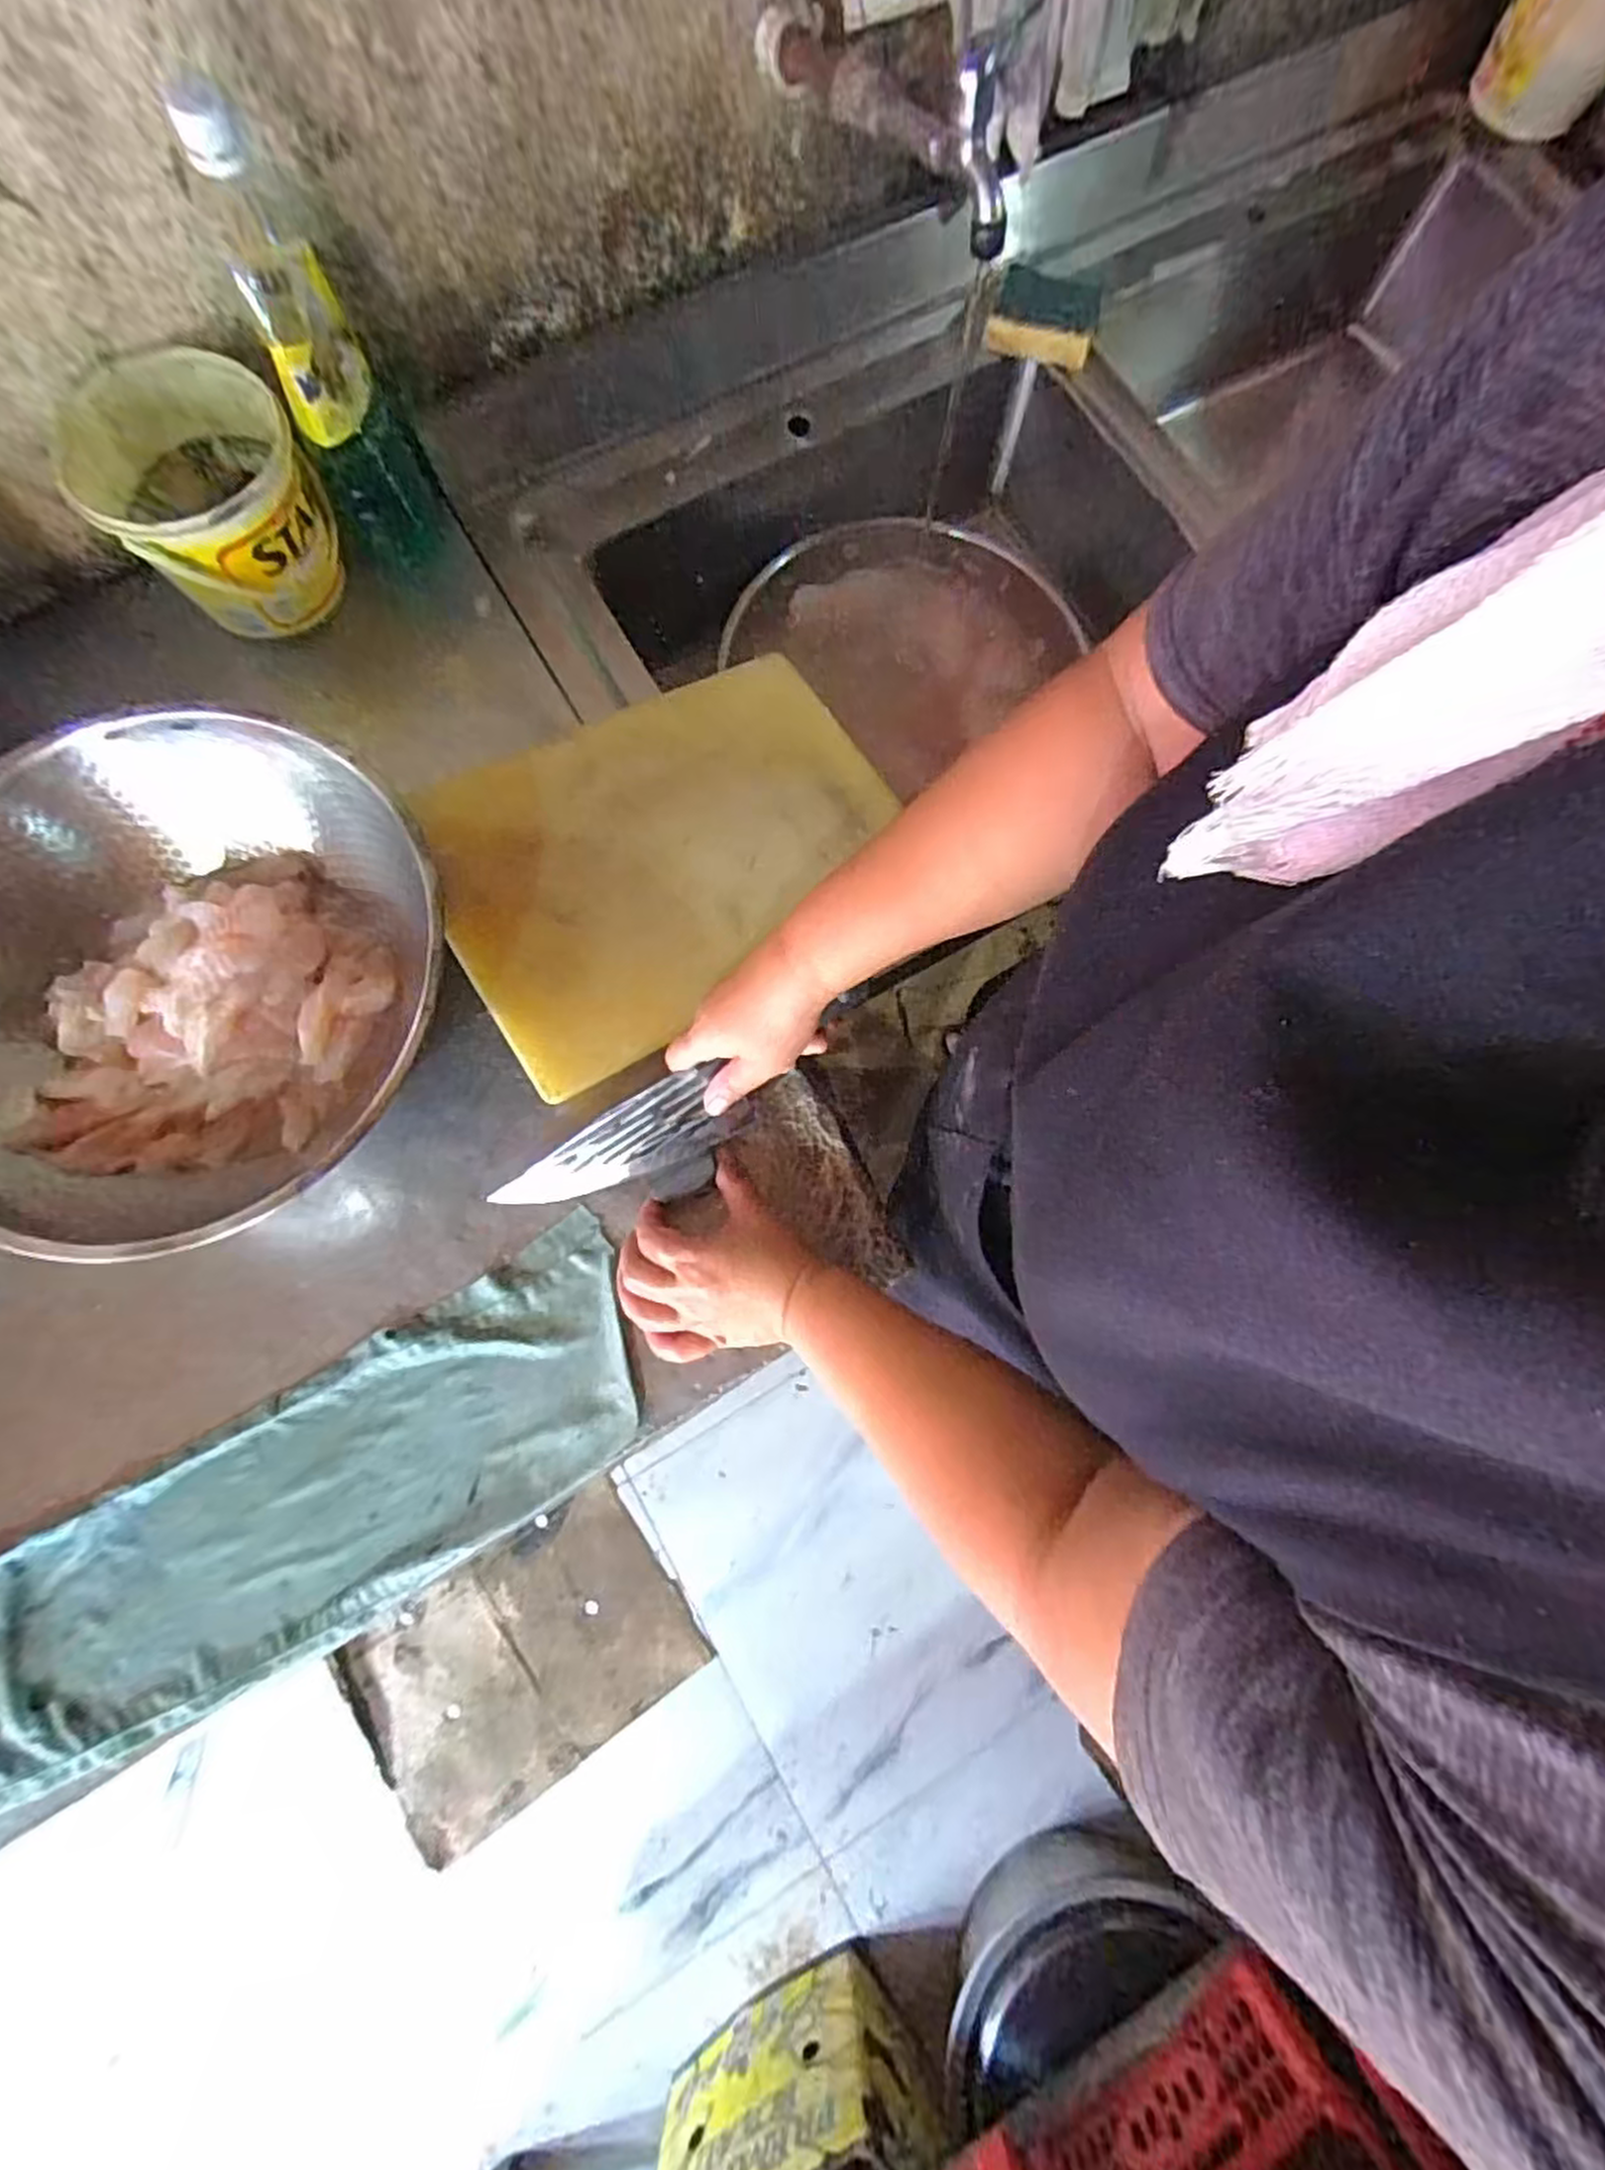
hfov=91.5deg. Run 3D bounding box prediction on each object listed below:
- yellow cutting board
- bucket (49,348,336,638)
[{"bbox_3d":[-0.098,-0.179,0.591,0.347,0.013,0.244,-32,85,-17],"label":"yellow cutting board"},{"bbox_3d":[-0.434,-0.428,0.590,0.146,0.120,0.155,0,77,-1],"label":"bucket"}]

